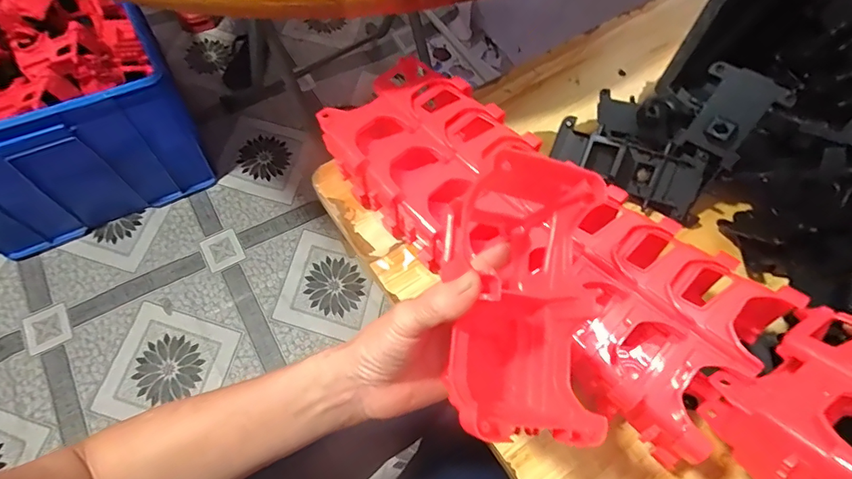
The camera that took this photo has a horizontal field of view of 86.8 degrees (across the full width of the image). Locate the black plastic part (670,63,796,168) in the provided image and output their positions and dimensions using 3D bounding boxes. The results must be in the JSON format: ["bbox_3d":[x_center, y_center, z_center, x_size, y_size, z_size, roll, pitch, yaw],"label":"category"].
[{"bbox_3d":[0.287,-0.119,0.430,0.068,0.080,0.023,39,32,17],"label":"black plastic part"}]

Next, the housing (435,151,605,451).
[{"bbox_3d":[0.056,0.038,0.283,0.087,0.084,0.164,5,86,-1],"label":"housing"}]

